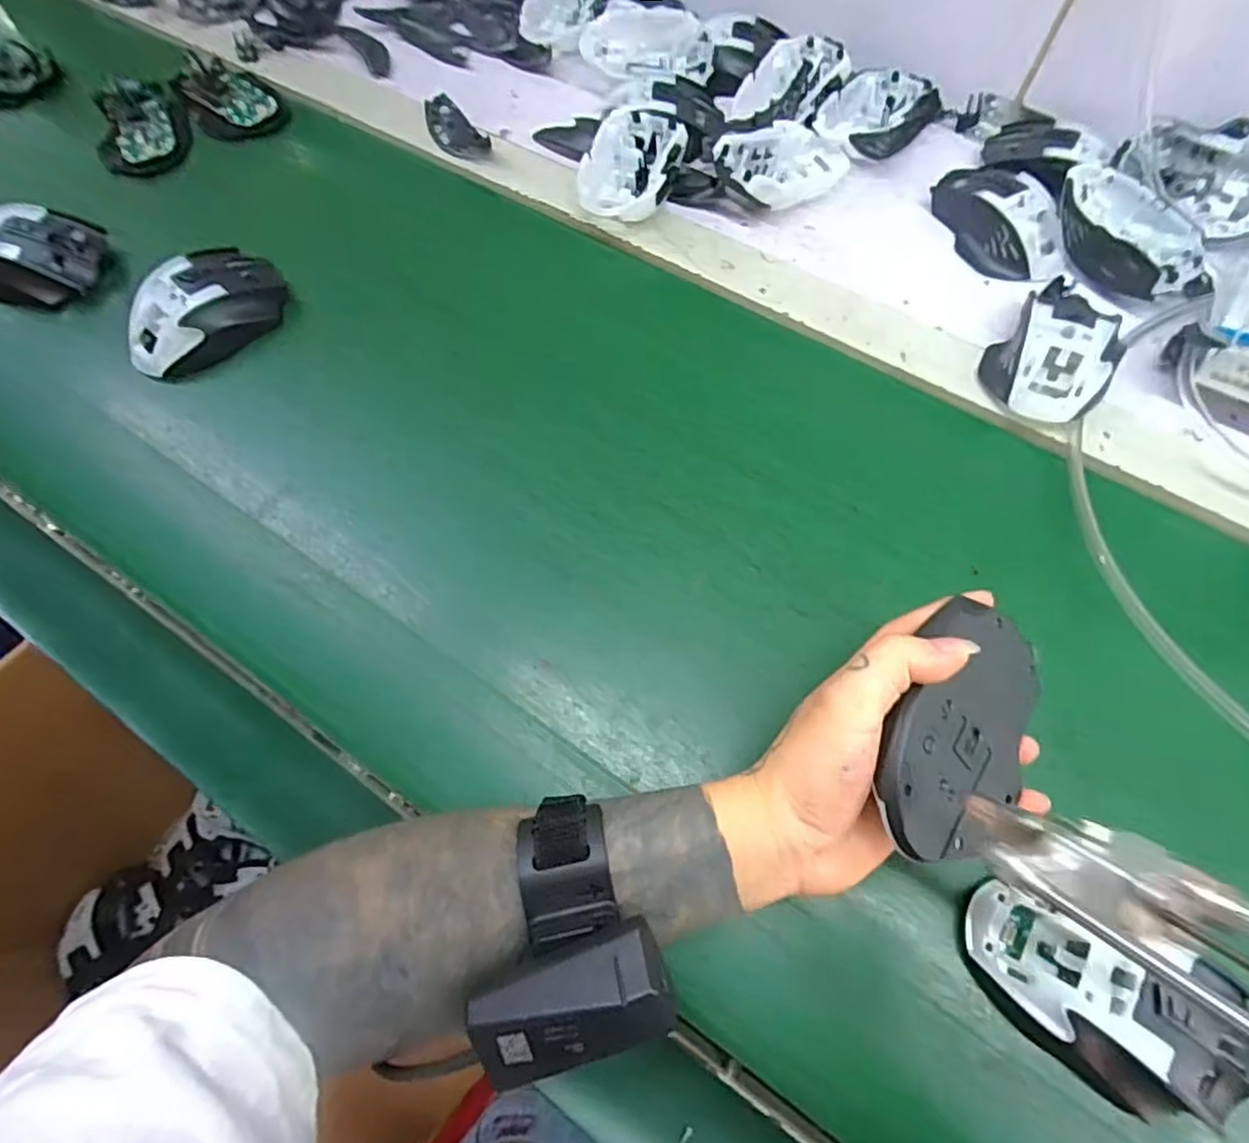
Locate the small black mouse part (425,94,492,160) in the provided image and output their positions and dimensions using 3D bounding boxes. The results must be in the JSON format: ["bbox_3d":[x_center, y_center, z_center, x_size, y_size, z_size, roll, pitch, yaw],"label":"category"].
[{"bbox_3d":[-0.150,-0.383,0.548,0.036,0.008,0.083,-33,70,-12],"label":"small black mouse part"}]

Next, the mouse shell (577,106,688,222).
[{"bbox_3d":[0.007,-0.320,0.504,0.068,0.033,0.110,17,69,9],"label":"mouse shell"}]

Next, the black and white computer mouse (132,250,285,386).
[{"bbox_3d":[-0.302,-0.187,0.457,0.074,0.038,0.116,33,72,14],"label":"black and white computer mouse"}]

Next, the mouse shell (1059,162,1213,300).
[{"bbox_3d":[0.370,-0.244,0.463,0.066,0.034,0.119,-34,70,-12],"label":"mouse shell"}]

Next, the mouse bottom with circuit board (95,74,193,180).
[{"bbox_3d":[-0.419,-0.386,0.550,0.076,0.021,0.117,-29,69,-10],"label":"mouse bottom with circuit board"}]

